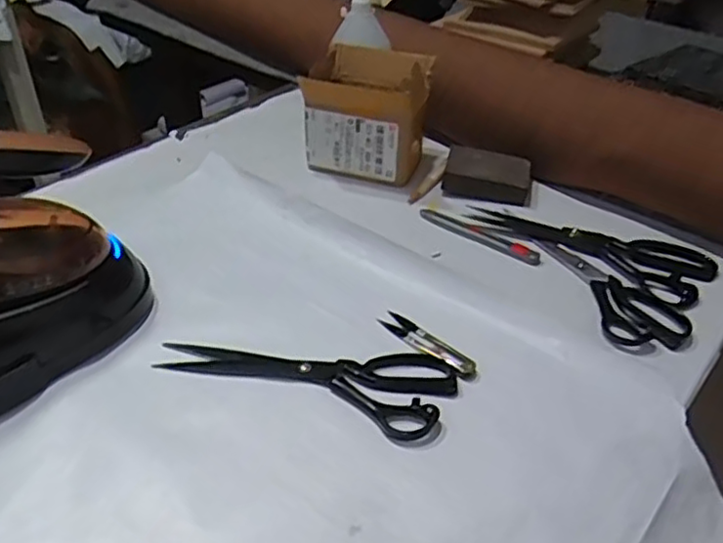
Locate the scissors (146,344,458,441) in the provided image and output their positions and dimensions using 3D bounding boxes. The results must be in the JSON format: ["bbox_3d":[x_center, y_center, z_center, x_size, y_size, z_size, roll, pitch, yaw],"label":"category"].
[{"bbox_3d":[-0.045,0.080,0.548,0.237,0.012,0.083,12,38,12],"label":"scissors"}]

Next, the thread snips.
[{"bbox_3d":[0.056,0.062,0.576,0.101,0.011,0.025,31,45,33],"label":"thread snips"}]

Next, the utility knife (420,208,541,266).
[{"bbox_3d":[0.125,-0.039,0.709,0.142,0.006,0.022,26,43,28],"label":"utility knife"}]

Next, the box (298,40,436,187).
[{"bbox_3d":[0.007,-0.188,0.793,0.134,0.122,0.105,12,38,12],"label":"box"}]

